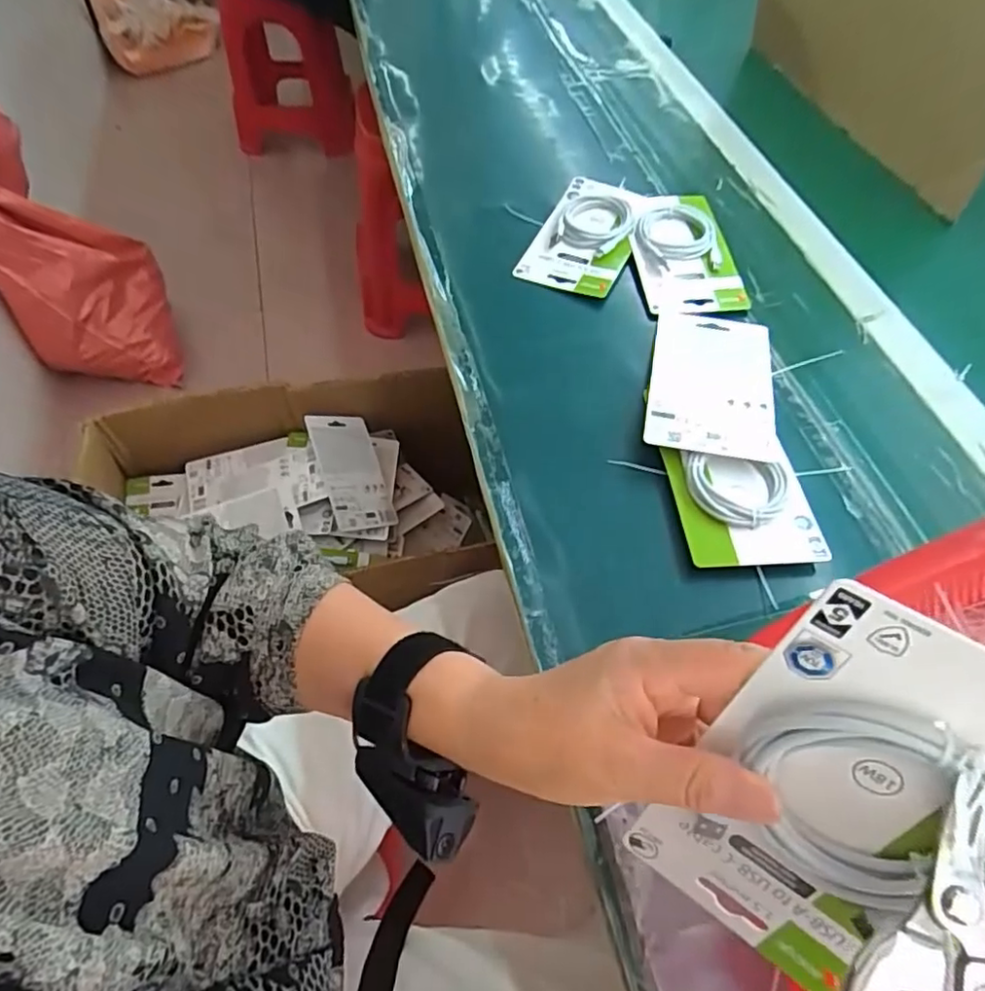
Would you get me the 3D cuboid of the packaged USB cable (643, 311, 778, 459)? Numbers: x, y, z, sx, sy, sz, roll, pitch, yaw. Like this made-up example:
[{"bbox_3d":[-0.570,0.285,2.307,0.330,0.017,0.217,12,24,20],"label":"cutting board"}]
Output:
[{"bbox_3d":[0.189,-0.102,0.531,0.102,0.023,0.180,11,57,5],"label":"packaged USB cable"}]

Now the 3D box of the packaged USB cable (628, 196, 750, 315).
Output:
[{"bbox_3d":[0.200,-0.260,0.638,0.104,0.025,0.177,2,57,-1],"label":"packaged USB cable"}]

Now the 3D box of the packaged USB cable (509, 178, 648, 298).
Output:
[{"bbox_3d":[0.101,-0.282,0.653,0.098,0.018,0.173,20,58,10],"label":"packaged USB cable"}]

